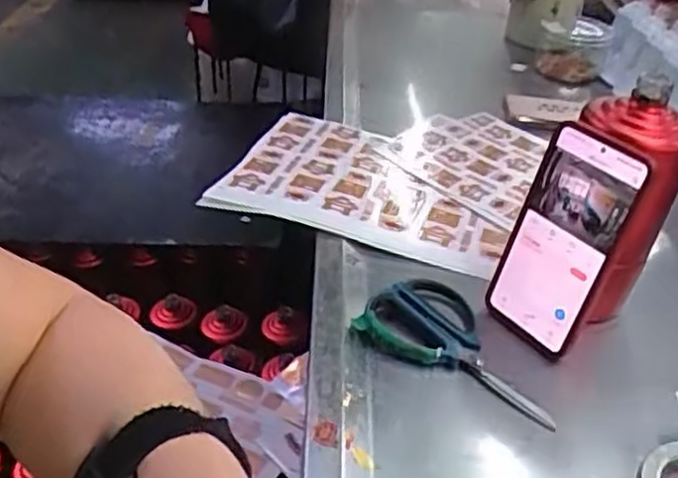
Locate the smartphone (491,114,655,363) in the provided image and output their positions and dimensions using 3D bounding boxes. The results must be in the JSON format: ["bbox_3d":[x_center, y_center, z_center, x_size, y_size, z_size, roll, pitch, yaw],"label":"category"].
[{"bbox_3d":[0.164,0.000,0.538,0.016,0.161,0.084,-4,32,-39],"label":"smartphone"}]

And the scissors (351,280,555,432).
[{"bbox_3d":[0.099,0.074,0.544,0.158,0.016,0.096,25,41,28],"label":"scissors"}]

